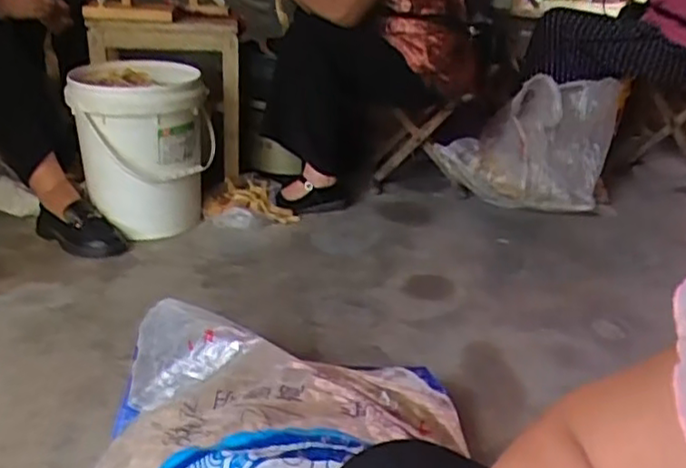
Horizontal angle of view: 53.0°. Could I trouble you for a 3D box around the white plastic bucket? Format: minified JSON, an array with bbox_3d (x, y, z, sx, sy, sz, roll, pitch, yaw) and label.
[{"bbox_3d":[-0.452,-0.187,1.566,0.268,0.359,0.268,3,25,-1],"label":"white plastic bucket"}]

